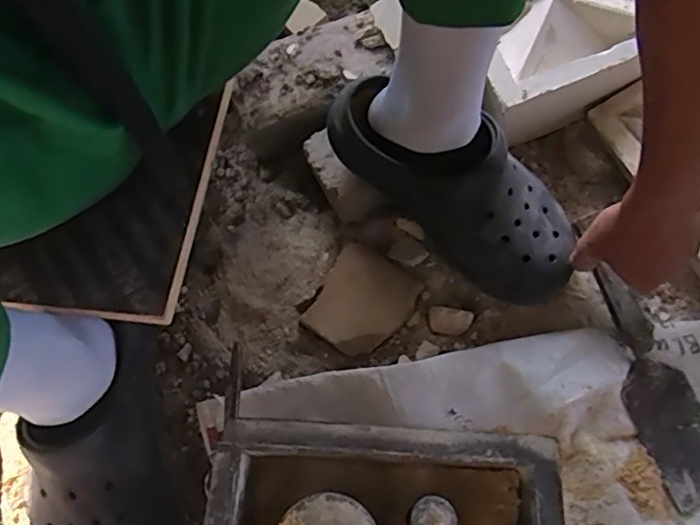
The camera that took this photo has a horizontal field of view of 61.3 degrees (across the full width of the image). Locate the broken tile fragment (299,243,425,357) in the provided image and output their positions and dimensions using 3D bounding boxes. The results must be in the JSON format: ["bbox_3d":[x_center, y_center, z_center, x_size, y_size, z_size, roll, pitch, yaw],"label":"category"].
[{"bbox_3d":[0.011,0.039,0.583,0.089,0.013,0.099,30,68,15],"label":"broken tile fragment"}]

